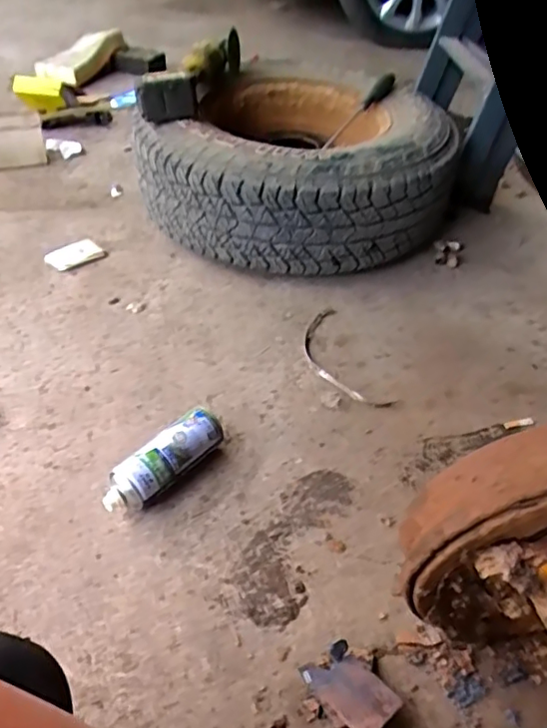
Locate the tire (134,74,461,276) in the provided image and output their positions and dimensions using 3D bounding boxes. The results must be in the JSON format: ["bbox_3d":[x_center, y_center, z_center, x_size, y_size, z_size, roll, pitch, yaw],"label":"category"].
[{"bbox_3d":[0.064,-0.409,1.214,0.576,0.220,0.498,22,45,17],"label":"tire"}]

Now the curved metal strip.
[{"bbox_3d":[0.113,-0.008,1.020,0.097,0.010,0.253,-12,46,-15],"label":"curved metal strip"}]

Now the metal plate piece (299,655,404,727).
[{"bbox_3d":[0.082,0.348,0.612,0.061,0.006,0.094,-25,38,-34],"label":"metal plate piece"}]

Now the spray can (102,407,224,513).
[{"bbox_3d":[-0.150,0.139,0.796,0.188,0.068,0.063,-31,54,-33],"label":"spray can"}]

